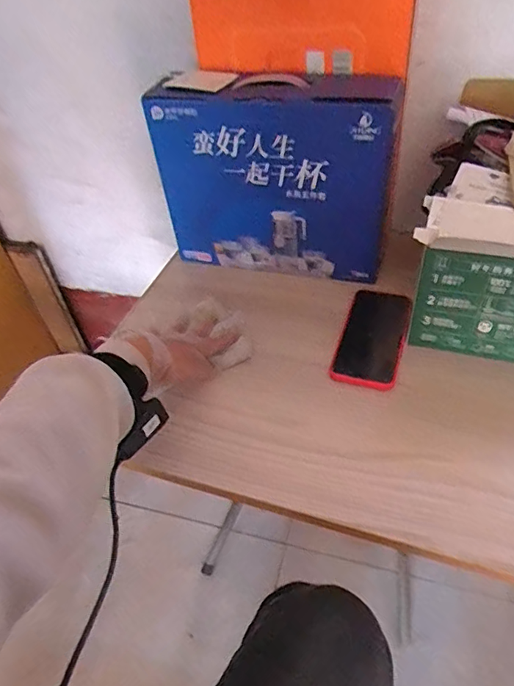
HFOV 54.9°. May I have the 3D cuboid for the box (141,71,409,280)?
[{"bbox_3d":[0.027,-0.210,0.665,0.308,0.240,0.089,11,49,16],"label":"box"}]

